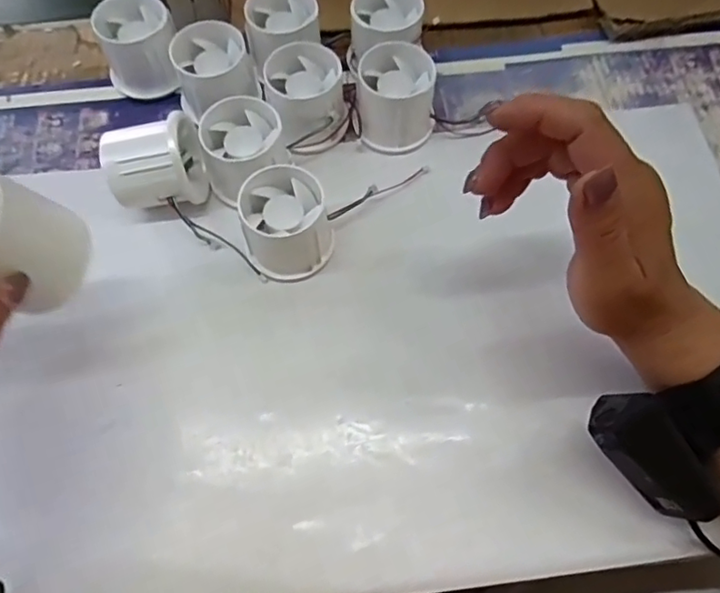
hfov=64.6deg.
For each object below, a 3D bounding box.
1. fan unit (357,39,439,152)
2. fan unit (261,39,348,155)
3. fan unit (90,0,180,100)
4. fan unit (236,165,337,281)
[{"bbox_3d":[0.025,-0.136,0.394,0.050,0.048,0.053,0,67,0],"label":"fan unit"},{"bbox_3d":[-0.037,-0.138,0.397,0.050,0.049,0.061,-20,68,-8],"label":"fan unit"},{"bbox_3d":[-0.158,-0.177,0.412,0.054,0.050,0.057,0,67,0],"label":"fan unit"},{"bbox_3d":[-0.045,-0.045,0.357,0.053,0.045,0.053,0,67,0],"label":"fan unit"}]

